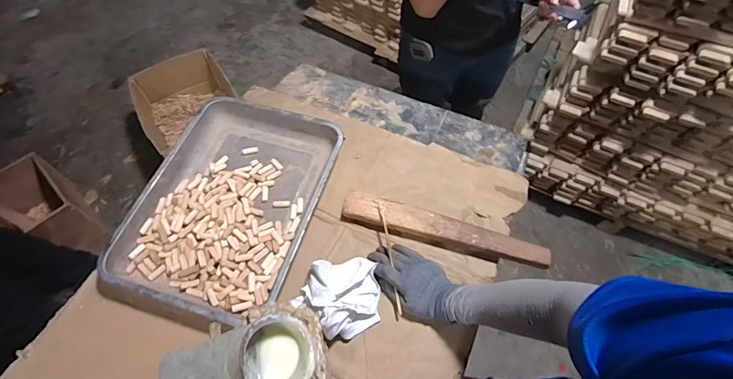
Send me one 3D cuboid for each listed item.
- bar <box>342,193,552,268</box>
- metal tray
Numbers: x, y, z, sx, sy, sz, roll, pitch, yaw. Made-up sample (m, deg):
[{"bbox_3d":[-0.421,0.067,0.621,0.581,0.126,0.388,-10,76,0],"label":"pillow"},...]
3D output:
[{"bbox_3d":[0.128,0.071,0.660,0.341,0.034,0.051,16,60,9],"label":"bar"},{"bbox_3d":[-0.235,0.019,0.679,0.297,0.049,0.390,13,60,7],"label":"metal tray"}]

